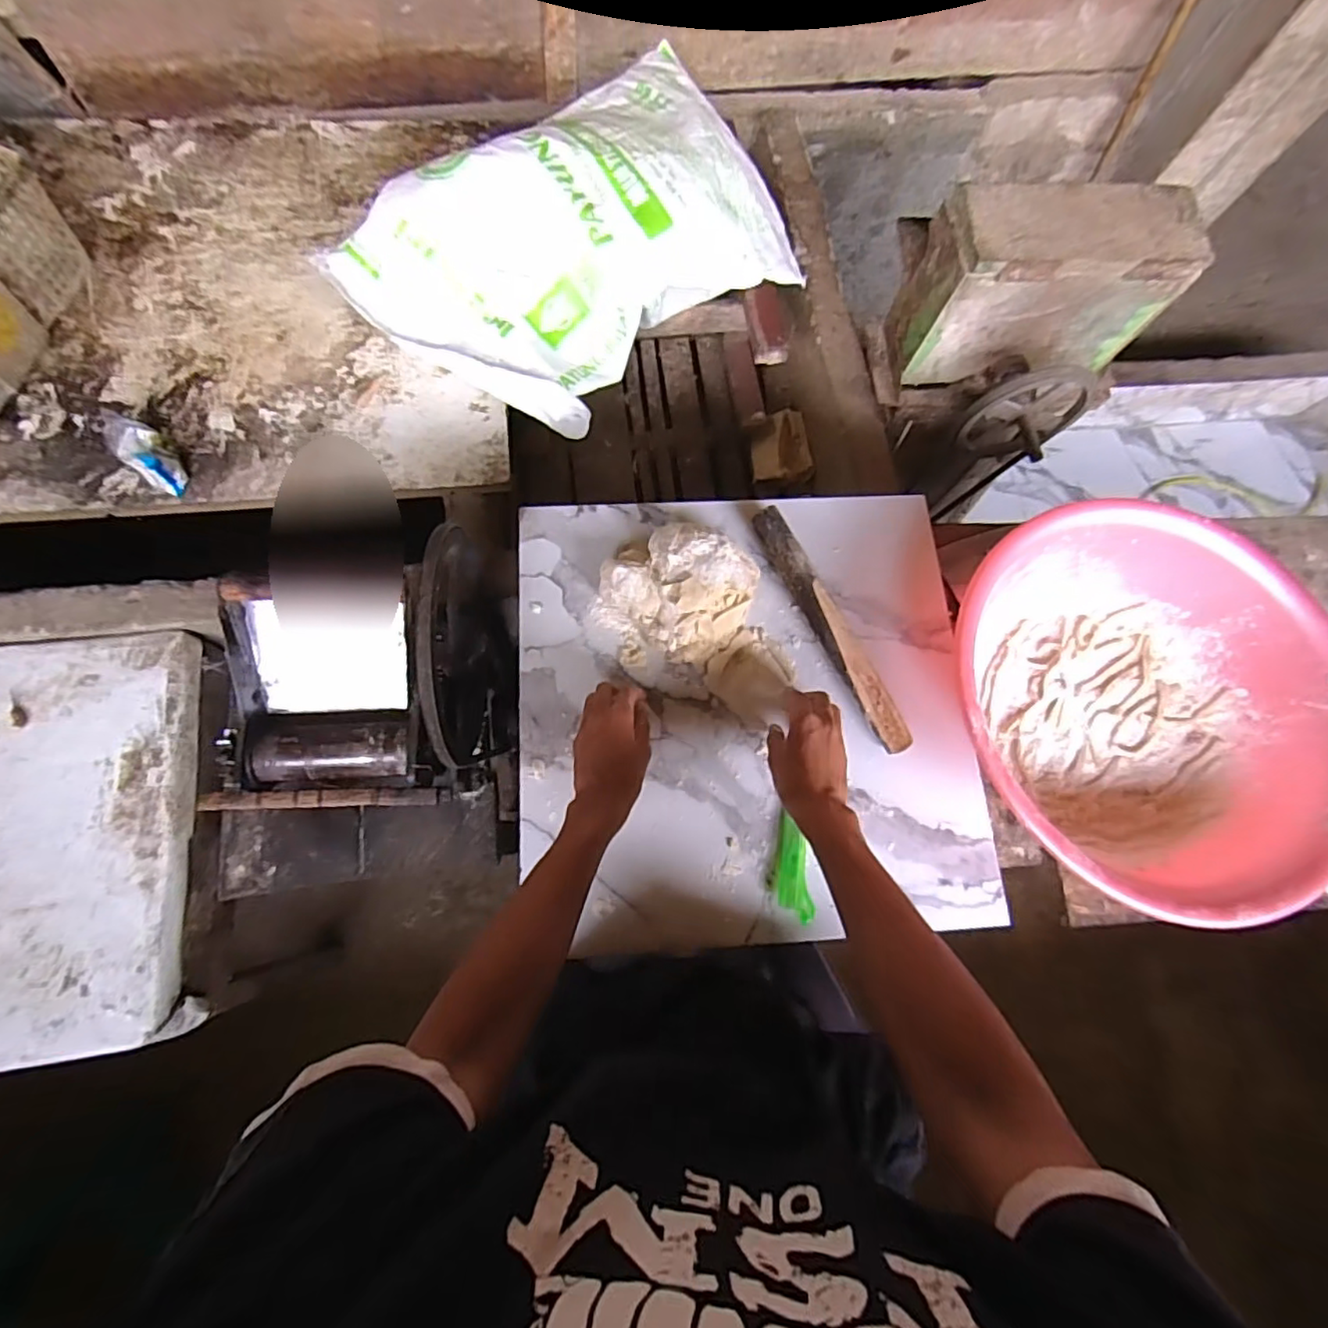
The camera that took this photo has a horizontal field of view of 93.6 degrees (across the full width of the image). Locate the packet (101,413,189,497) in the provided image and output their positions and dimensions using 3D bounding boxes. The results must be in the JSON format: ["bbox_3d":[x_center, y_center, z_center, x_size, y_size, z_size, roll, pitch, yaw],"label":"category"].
[{"bbox_3d":[-0.741,-0.301,0.897,0.057,0.031,0.121,-40,101,-10],"label":"packet"}]

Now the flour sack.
[{"bbox_3d":[-0.120,-0.659,0.964,0.648,0.182,0.397,-43,78,-10],"label":"flour sack"}]

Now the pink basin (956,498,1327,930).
[{"bbox_3d":[0.499,0.043,0.662,0.401,0.147,0.397,0,74,0],"label":"pink basin"}]

